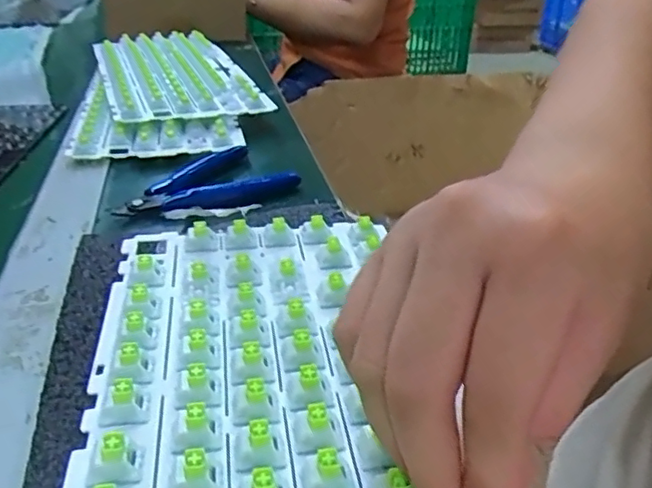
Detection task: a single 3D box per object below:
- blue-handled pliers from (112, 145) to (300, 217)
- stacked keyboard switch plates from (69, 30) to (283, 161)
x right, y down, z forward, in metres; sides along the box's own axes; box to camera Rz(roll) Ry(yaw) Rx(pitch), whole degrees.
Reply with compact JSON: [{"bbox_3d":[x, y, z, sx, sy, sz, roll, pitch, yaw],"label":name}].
[{"bbox_3d":[-0.081,-0.041,0.401,0.111,0.009,0.071,-23,37,-36],"label":"blue-handled pliers"},{"bbox_3d":[-0.150,-0.151,0.573,0.146,0.028,0.307,-8,31,-15],"label":"stacked keyboard switch plates"}]

